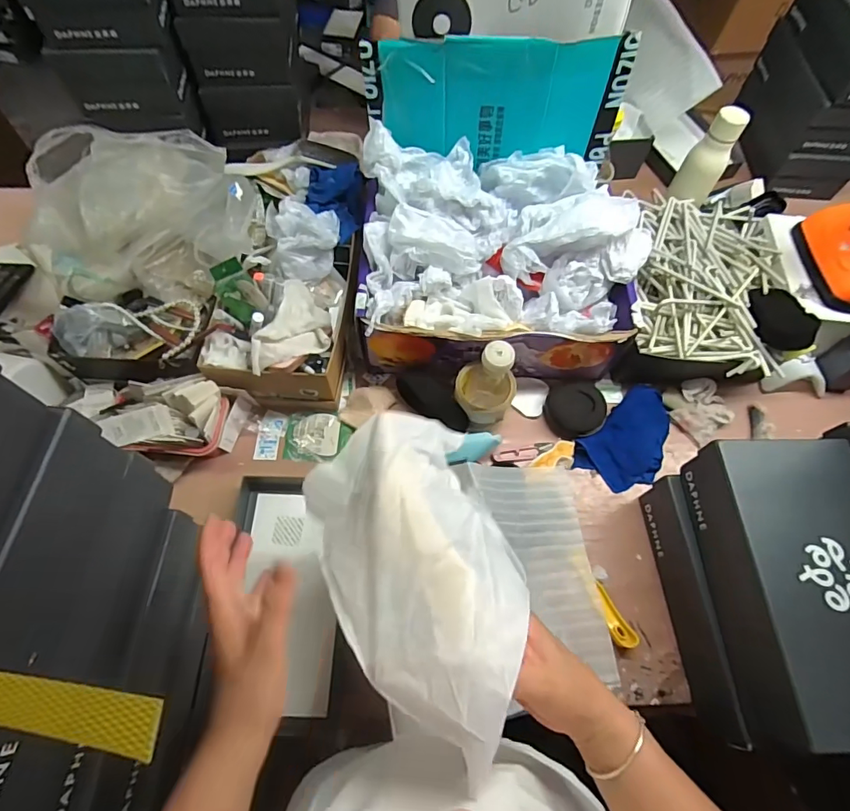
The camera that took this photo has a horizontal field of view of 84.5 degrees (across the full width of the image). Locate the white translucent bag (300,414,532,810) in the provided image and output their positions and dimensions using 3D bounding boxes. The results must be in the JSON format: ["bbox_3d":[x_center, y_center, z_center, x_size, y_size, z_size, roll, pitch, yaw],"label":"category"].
[{"bbox_3d":[-0.002,0.125,0.381,0.148,0.084,0.262,-19,66,-11],"label":"white translucent bag"}]

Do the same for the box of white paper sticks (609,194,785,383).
[{"bbox_3d":[0.446,-0.197,0.774,0.232,0.114,0.325,13,64,4],"label":"box of white paper sticks"}]

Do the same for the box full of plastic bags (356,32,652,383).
[{"bbox_3d":[0.107,-0.256,0.670,0.389,0.314,0.314,3,64,-1],"label":"box full of plastic bags"}]

